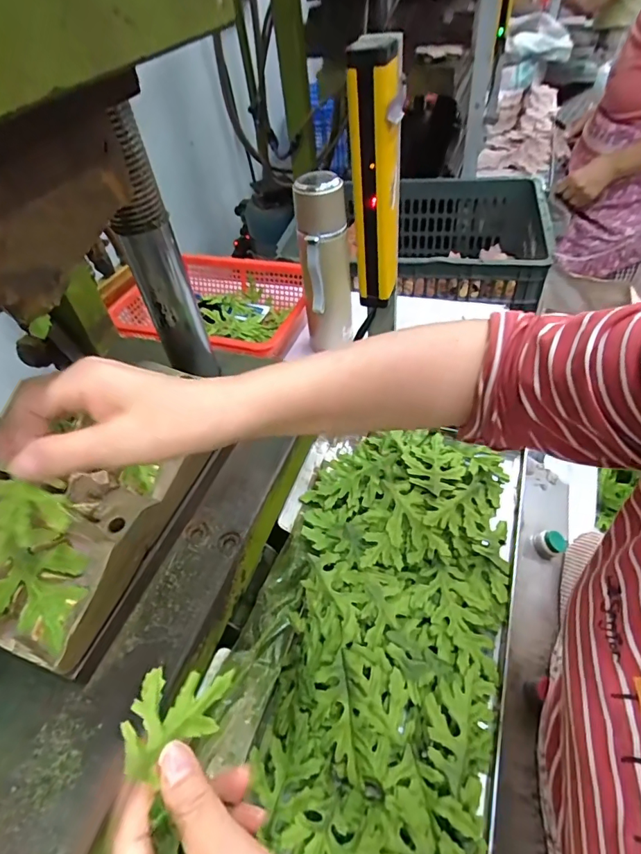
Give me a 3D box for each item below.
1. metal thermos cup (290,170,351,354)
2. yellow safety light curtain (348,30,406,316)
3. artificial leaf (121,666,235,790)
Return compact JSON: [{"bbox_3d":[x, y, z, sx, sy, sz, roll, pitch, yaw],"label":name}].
[{"bbox_3d":[0.007,-0.197,0.621,0.064,0.244,0.063,-5,47,2],"label":"metal thermos cup"},{"bbox_3d":[0.047,-0.196,0.382,0.033,0.189,0.051,6,48,12],"label":"yellow safety light curtain"},{"bbox_3d":[-0.069,0.147,0.233,0.006,0.059,0.045,-42,42,23],"label":"artificial leaf"}]

